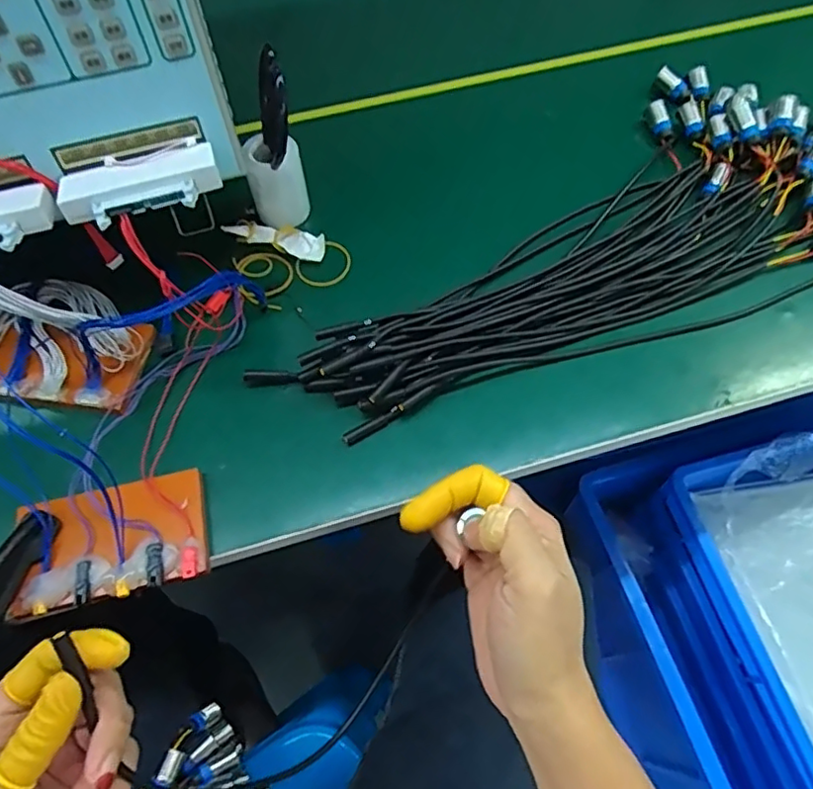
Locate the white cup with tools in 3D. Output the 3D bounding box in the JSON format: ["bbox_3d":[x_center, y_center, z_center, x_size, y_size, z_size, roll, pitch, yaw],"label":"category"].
[{"bbox_3d":[-0.107,-0.191,0.468,0.044,0.133,0.066,-8,64,-3],"label":"white cup with tools"}]

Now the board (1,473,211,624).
[{"bbox_3d":[-0.189,0.095,0.388,0.113,0.020,0.071,-11,64,-5],"label":"board"}]

